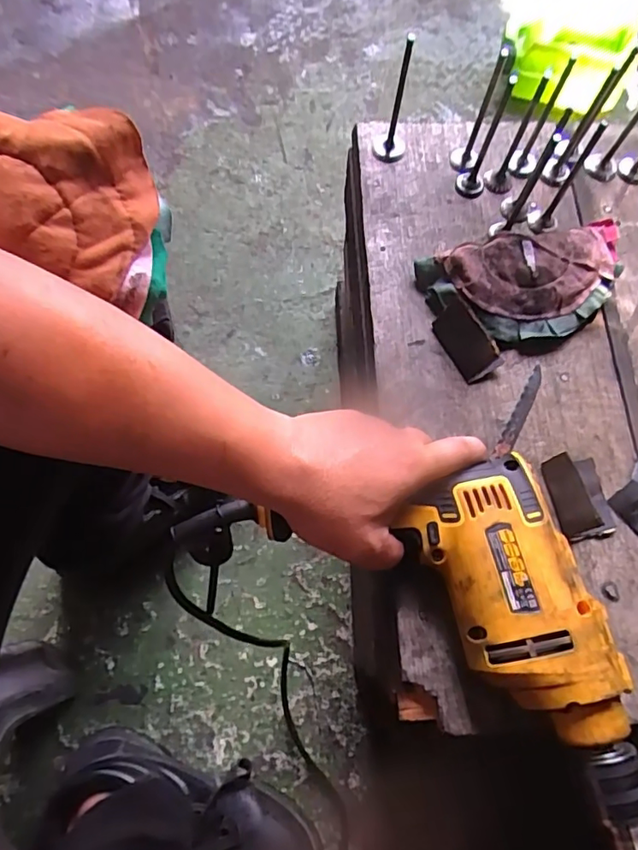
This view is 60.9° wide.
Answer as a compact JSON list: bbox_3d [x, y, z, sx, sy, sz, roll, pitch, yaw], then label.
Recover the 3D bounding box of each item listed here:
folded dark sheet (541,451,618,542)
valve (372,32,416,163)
[{"bbox_3d":[0.198,0.053,0.402,0.044,0.030,0.061,-6,72,-5],"label":"folded dark sheet"},{"bbox_3d":[0.069,-0.282,0.476,0.030,0.102,0.031,12,71,2],"label":"valve"}]

